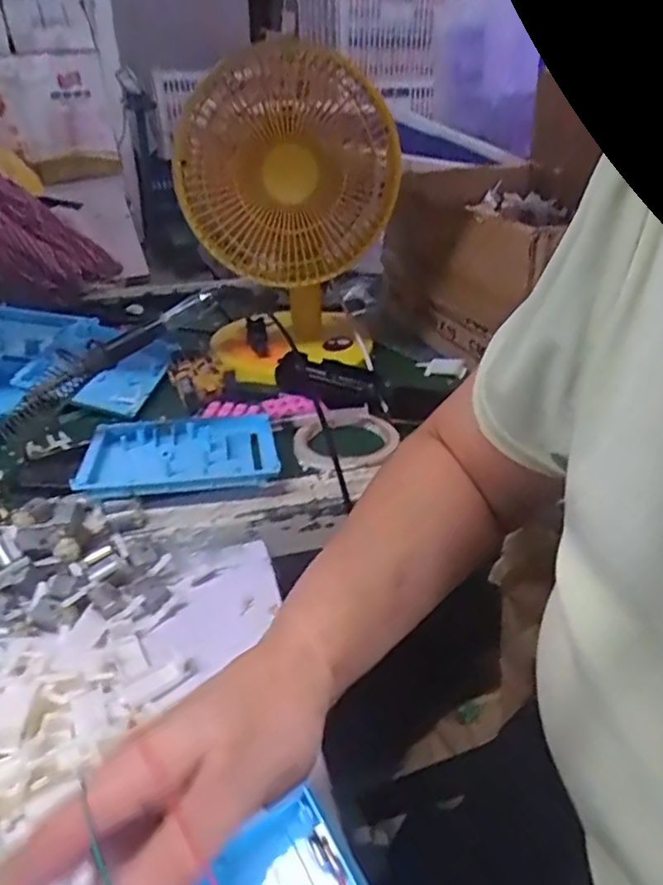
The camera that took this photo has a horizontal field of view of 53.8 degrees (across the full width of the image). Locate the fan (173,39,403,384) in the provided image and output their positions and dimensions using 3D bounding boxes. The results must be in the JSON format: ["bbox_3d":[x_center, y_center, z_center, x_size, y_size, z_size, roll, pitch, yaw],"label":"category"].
[{"bbox_3d":[-0.048,-0.229,0.694,0.214,0.290,0.133,-6,33,-11],"label":"fan"}]

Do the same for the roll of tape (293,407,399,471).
[{"bbox_3d":[0.015,-0.007,0.618,0.095,0.019,0.094,4,32,-2],"label":"roll of tape"}]

